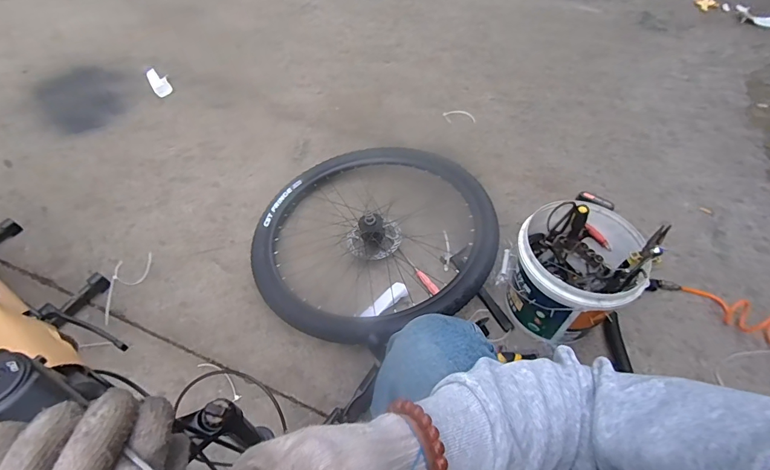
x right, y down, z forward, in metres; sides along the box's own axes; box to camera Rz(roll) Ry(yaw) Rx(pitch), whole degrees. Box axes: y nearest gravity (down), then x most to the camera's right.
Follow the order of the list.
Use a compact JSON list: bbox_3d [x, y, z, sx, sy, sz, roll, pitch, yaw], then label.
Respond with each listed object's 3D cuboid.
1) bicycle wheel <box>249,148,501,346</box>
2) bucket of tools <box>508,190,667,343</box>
[{"bbox_3d":[-0.045,-0.021,1.118,0.640,0.114,0.647,1,52,-2],"label":"bicycle wheel"},{"bbox_3d":[0.431,0.079,0.952,0.253,0.268,0.259,1,52,-2],"label":"bucket of tools"}]

